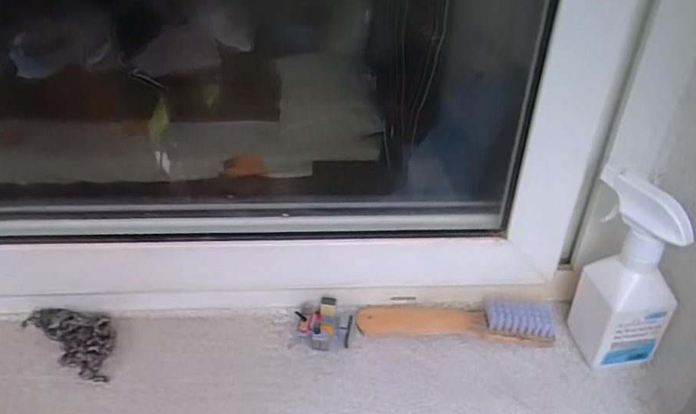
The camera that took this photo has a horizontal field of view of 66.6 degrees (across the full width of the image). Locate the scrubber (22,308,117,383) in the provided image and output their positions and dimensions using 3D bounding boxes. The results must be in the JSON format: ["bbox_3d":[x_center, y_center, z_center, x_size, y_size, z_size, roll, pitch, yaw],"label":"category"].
[{"bbox_3d":[-0.270,0.129,0.531,0.108,0.028,0.051,23,38,27],"label":"scrubber"}]

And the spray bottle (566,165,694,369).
[{"bbox_3d":[0.262,0.071,0.503,0.064,0.207,0.074,-2,33,-8],"label":"spray bottle"}]

